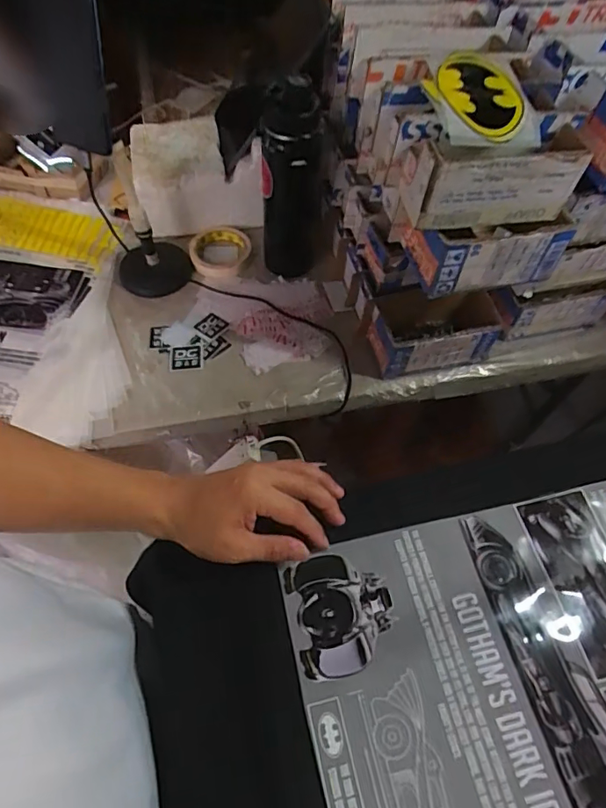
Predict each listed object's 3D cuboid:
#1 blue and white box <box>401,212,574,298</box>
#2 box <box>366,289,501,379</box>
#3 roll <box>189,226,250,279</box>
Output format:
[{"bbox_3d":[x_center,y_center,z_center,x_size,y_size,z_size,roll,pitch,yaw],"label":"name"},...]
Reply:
[{"bbox_3d":[0.196,-0.181,0.550,0.163,0.078,0.089,-8,60,-8],"label":"blue and white box"},{"bbox_3d":[0.174,-0.098,0.681,0.155,0.090,0.085,-10,60,-9],"label":"box"},{"bbox_3d":[-0.130,-0.242,0.794,0.092,0.020,0.100,1,59,-3],"label":"roll"}]

